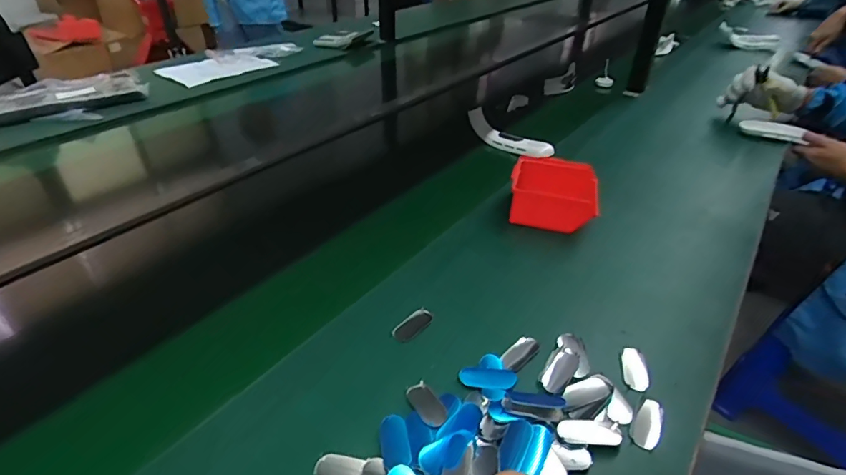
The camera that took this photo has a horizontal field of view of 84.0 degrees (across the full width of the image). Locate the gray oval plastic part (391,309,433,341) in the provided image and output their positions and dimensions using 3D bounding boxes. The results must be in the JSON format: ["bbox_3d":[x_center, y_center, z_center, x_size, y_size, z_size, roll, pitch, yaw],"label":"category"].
[{"bbox_3d":[-0.012,0.107,0.572,0.058,0.023,0.006,-28,3,-33],"label":"gray oval plastic part"}]

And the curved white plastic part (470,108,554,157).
[{"bbox_3d":[0.184,-0.222,0.998,0.201,0.066,0.035,27,42,32],"label":"curved white plastic part"}]

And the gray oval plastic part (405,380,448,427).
[{"bbox_3d":[0.004,0.166,0.470,0.027,0.005,0.061,-14,25,-21],"label":"gray oval plastic part"}]

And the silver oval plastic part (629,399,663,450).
[{"bbox_3d":[0.224,0.185,0.467,0.025,0.009,0.050,22,53,27],"label":"silver oval plastic part"}]

